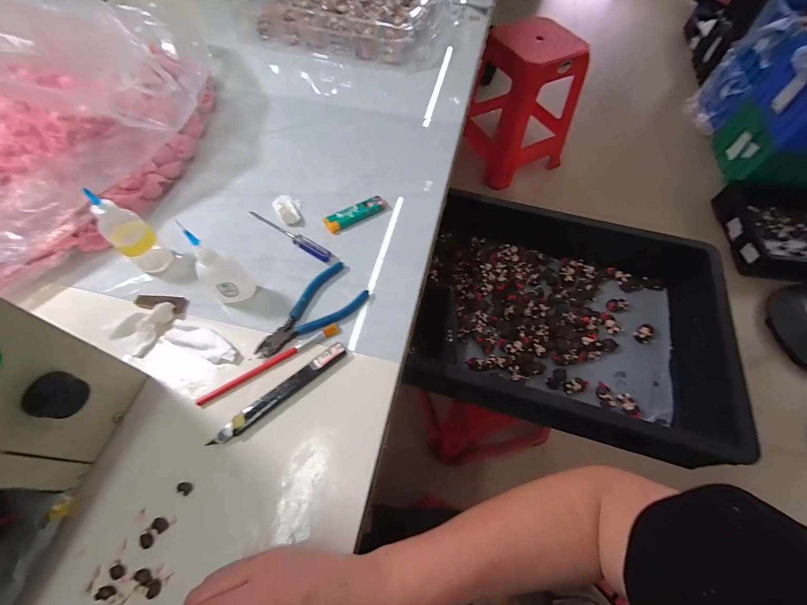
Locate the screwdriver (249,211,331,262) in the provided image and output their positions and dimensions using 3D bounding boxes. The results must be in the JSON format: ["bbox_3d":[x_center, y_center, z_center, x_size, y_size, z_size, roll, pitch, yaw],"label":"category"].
[{"bbox_3d":[-0.142,-0.082,0.419,0.126,0.011,0.015,28,64,15],"label":"screwdriver"}]

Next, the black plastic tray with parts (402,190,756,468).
[{"bbox_3d":[0.298,0.011,0.660,0.526,0.127,0.438,14,61,8],"label":"black plastic tray with parts"}]

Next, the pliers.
[{"bbox_3d":[-0.100,0.012,0.368,0.057,0.009,0.126,40,68,20],"label":"pliers"}]

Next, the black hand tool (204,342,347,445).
[{"bbox_3d":[-0.115,0.084,0.326,0.140,0.014,0.014,-36,66,-19],"label":"black hand tool"}]

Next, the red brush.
[{"bbox_3d":[-0.130,0.060,0.343,0.145,0.007,0.010,-29,64,-15],"label":"red brush"}]

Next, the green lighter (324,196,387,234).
[{"bbox_3d":[-0.059,-0.112,0.434,0.080,0.010,0.021,-28,64,-15],"label":"green lighter"}]

